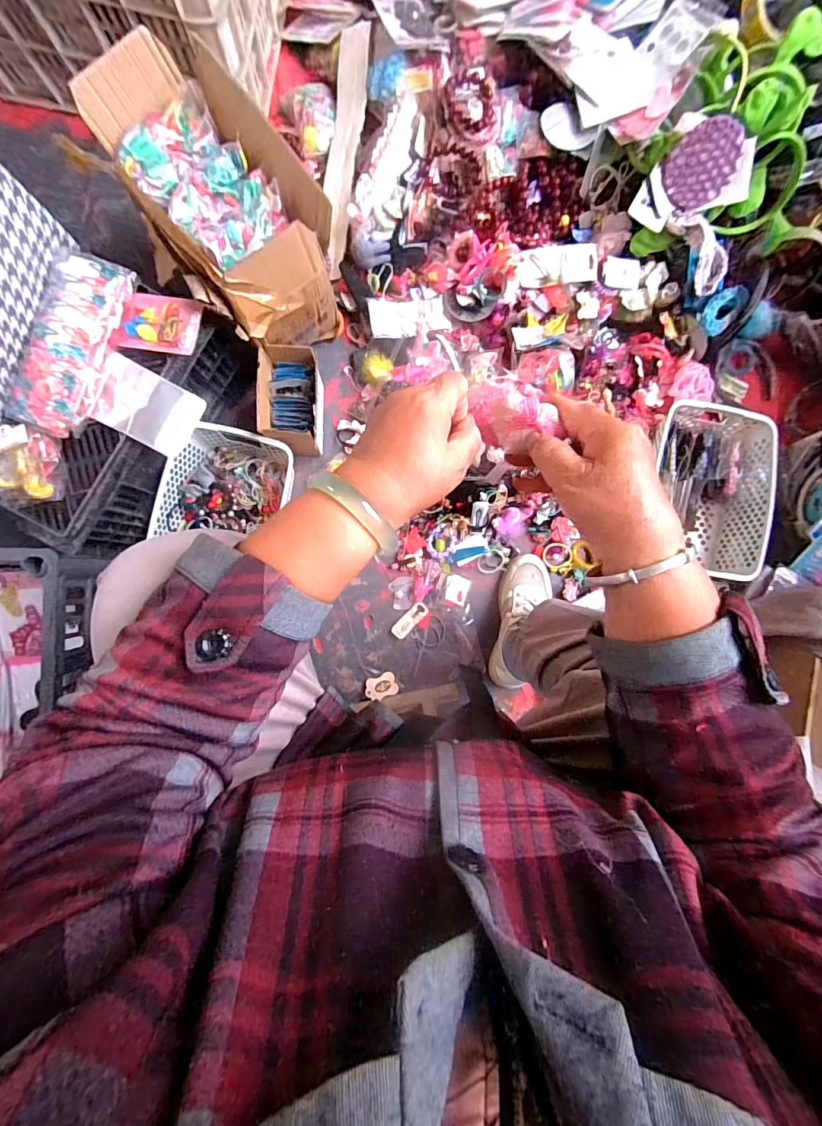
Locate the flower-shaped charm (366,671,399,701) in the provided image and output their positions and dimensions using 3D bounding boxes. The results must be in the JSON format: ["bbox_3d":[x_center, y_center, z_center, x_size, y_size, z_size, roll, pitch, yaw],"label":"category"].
[{"bbox_3d":[-0.054,0.225,0.764,0.058,0.006,0.043,-19,57,-2],"label":"flower-shaped charm"}]

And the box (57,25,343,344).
[{"bbox_3d":[-0.279,-0.505,0.634,0.201,0.231,0.342,-43,92,-3],"label":"box"}]

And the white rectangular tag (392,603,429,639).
[{"bbox_3d":[-0.002,0.105,0.778,0.078,0.005,0.030,-45,92,-3],"label":"white rectangular tag"}]

